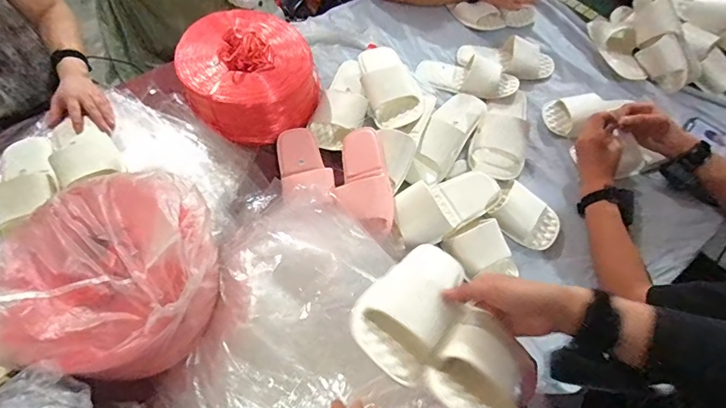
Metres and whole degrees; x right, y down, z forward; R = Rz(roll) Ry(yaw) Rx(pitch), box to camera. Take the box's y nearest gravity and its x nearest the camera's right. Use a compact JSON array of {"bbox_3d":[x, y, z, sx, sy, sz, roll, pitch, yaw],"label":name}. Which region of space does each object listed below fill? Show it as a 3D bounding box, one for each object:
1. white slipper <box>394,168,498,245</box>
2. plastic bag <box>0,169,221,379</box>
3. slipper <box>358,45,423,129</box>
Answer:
[{"bbox_3d":[0.158,-0.011,0.750,0.211,0.053,0.098,-29,65,-19],"label":"white slipper"},{"bbox_3d":[-0.351,0.093,0.580,0.262,0.154,0.293,6,59,0],"label":"plastic bag"},{"bbox_3d":[0.052,-0.270,0.885,0.112,0.063,0.266,-9,61,-9],"label":"slipper"}]

